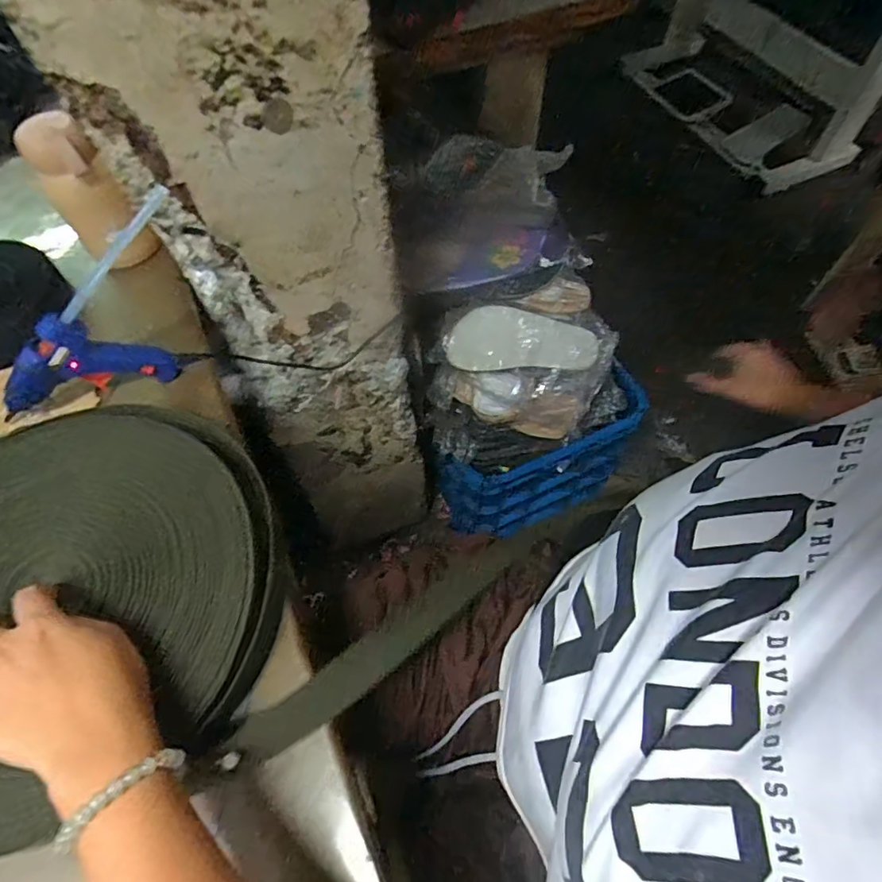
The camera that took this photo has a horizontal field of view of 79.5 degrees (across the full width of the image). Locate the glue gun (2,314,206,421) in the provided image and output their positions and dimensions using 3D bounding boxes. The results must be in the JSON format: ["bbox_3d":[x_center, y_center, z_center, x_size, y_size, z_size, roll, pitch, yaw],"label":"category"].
[{"bbox_3d":[-0.302,-0.068,0.448,0.152,0.088,0.023,-24,62,-12],"label":"glue gun"}]

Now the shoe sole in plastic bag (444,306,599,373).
[{"bbox_3d":[0.123,-0.148,0.768,0.231,0.014,0.086,-3,97,-15],"label":"shoe sole in plastic bag"}]

